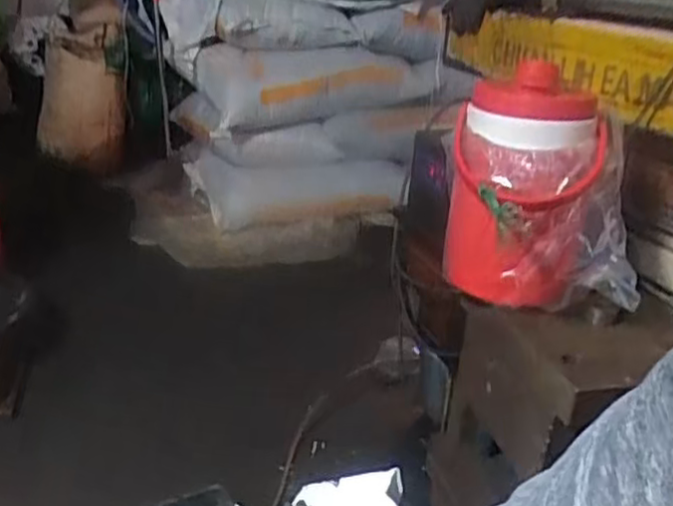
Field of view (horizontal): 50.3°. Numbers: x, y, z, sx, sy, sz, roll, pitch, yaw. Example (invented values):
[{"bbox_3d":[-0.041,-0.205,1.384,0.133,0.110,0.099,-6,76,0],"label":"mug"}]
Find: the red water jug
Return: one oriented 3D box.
[{"bbox_3d":[0.164,-0.058,0.641,0.126,0.190,0.117,10,23,16],"label":"red water jug"}]

